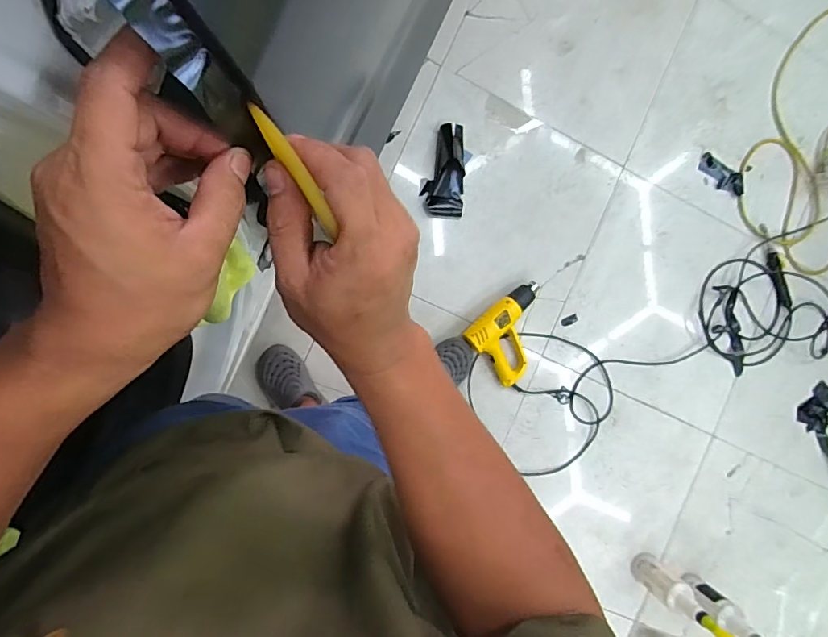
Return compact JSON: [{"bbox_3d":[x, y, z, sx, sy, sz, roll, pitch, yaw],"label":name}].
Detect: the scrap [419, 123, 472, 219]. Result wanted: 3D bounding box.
[{"bbox_3d":[0.092,-0.411,1.274,0.119,0.033,0.258,10,90,-8],"label":"scrap"}]

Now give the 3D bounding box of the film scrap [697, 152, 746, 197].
[{"bbox_3d":[0.958,-0.440,1.435,0.177,0.016,0.088,25,88,-8],"label":"film scrap"}]

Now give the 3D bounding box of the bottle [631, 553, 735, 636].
[{"bbox_3d":[0.736,0.761,1.234,0.130,0.336,0.086,41,86,-7],"label":"bottle"}]

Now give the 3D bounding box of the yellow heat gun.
[{"bbox_3d":[0.285,0.037,1.282,0.251,0.076,0.205,-44,97,-5],"label":"yellow heat gun"}]

